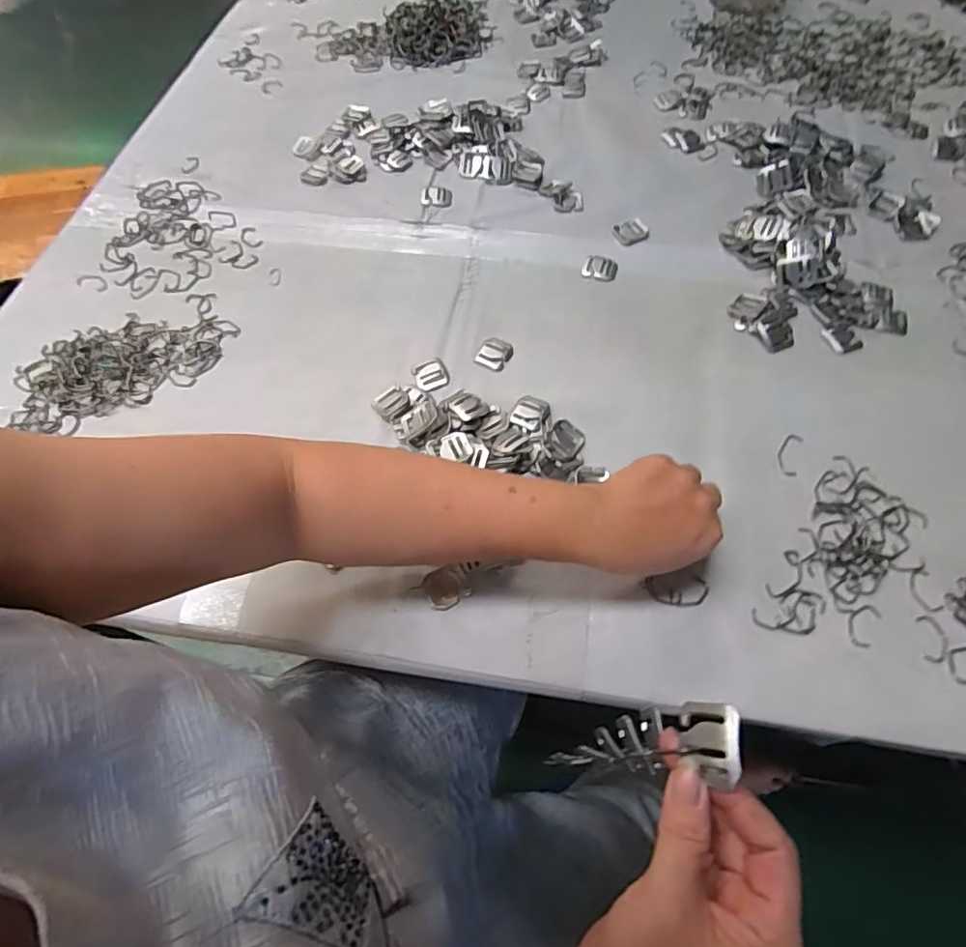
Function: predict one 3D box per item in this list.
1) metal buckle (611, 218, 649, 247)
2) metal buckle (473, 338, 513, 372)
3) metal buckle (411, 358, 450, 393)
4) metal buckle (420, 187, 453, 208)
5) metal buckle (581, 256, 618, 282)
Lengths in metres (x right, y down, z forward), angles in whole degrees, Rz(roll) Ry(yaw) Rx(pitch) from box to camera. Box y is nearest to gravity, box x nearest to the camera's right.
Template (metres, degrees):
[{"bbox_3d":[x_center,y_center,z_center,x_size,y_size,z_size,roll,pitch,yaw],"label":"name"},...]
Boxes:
[{"bbox_3d":[0.166,-0.268,0.613,0.039,0.004,0.030,-23,63,-11],"label":"metal buckle"},{"bbox_3d":[0.012,-0.116,0.532,0.030,0.004,0.035,28,66,16],"label":"metal buckle"},{"bbox_3d":[-0.049,-0.092,0.520,0.031,0.004,0.037,-23,63,-11],"label":"metal buckle"},{"bbox_3d":[-0.055,-0.328,0.654,0.036,0.007,0.034,-5,61,-1],"label":"metal buckle"},{"bbox_3d":[0.125,-0.219,0.588,0.035,0.004,0.032,12,62,8],"label":"metal buckle"}]

